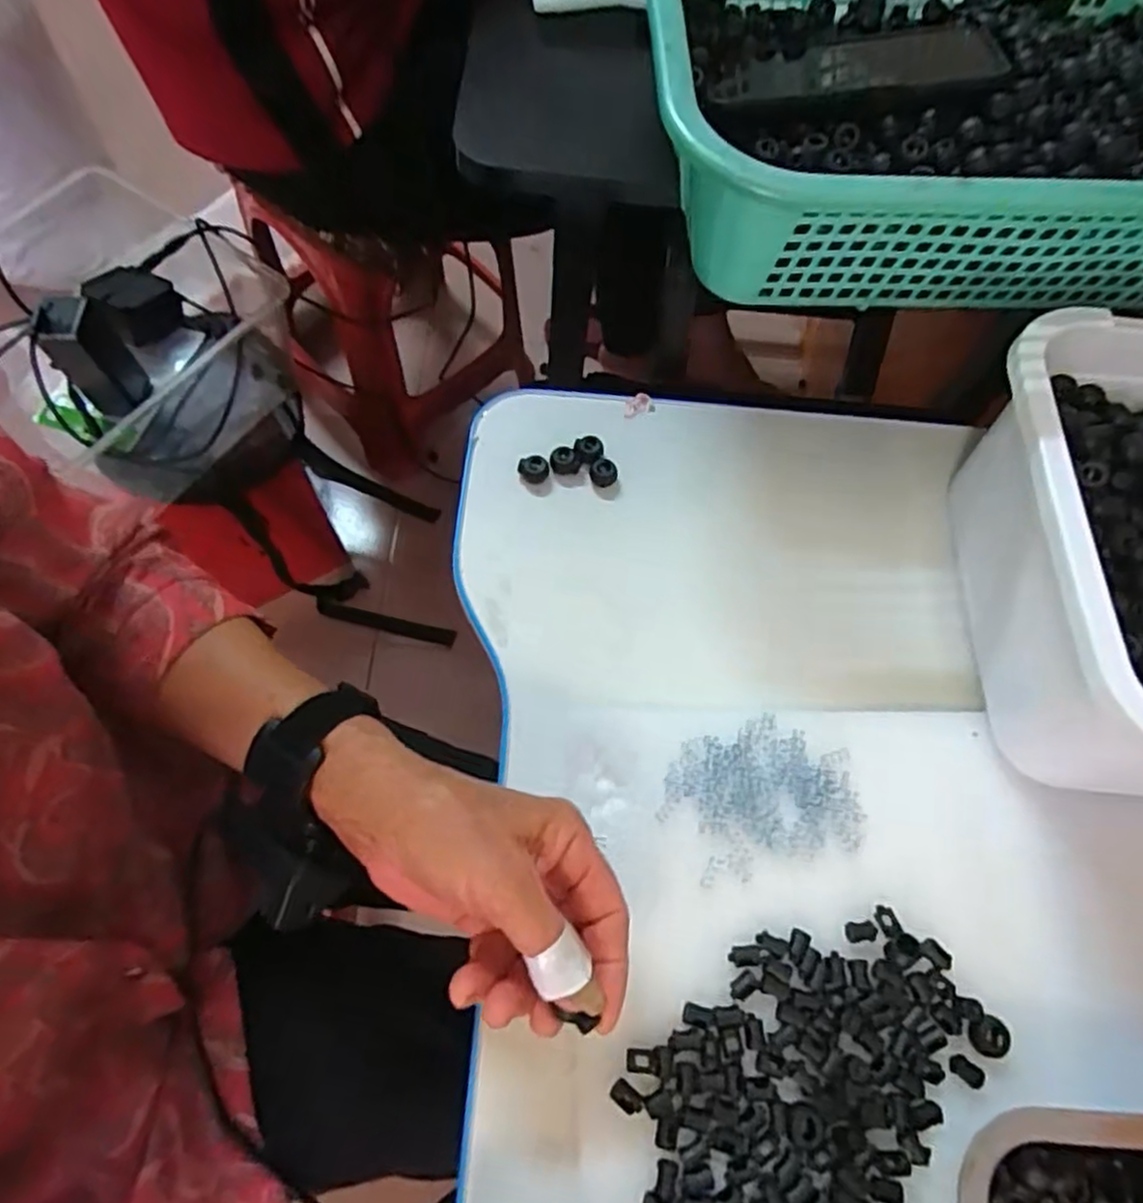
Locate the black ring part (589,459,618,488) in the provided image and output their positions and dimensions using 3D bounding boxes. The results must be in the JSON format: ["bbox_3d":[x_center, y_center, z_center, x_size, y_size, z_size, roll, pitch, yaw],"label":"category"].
[{"bbox_3d":[0.021,-0.082,0.467,0.017,0.016,0.014,6,67,-1],"label":"black ring part"}]

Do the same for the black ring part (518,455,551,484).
[{"bbox_3d":[-0.024,-0.086,0.463,0.018,0.011,0.017,1,67,-3],"label":"black ring part"}]

